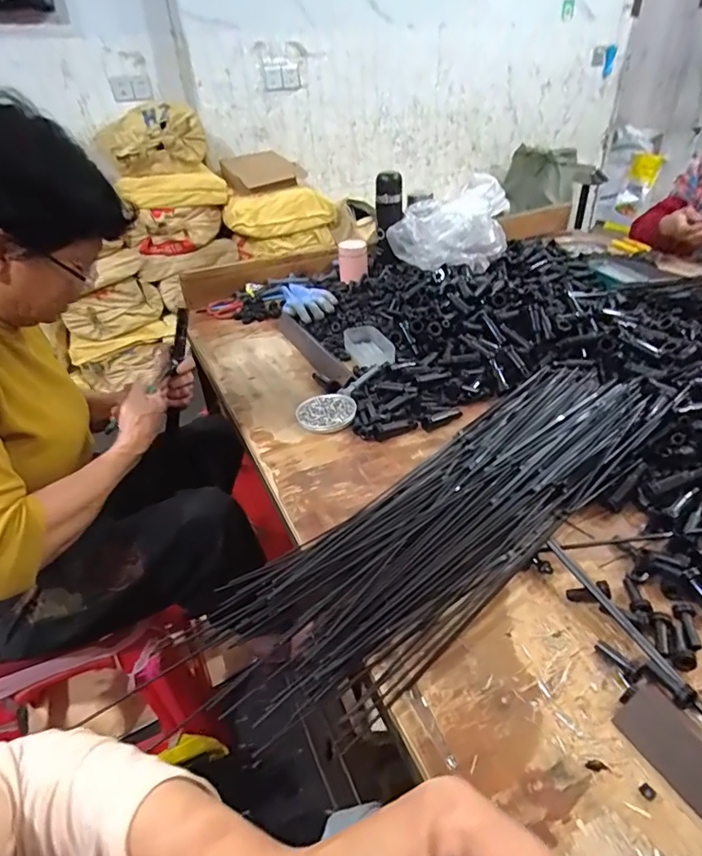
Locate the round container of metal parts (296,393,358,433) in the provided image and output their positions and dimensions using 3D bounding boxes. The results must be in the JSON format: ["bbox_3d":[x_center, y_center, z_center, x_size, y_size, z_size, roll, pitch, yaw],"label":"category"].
[{"bbox_3d":[-0.037,-0.026,0.762,0.087,0.013,0.091,-3,36,2],"label":"round container of metal parts"}]

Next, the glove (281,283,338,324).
[{"bbox_3d":[-0.107,-0.269,1.059,0.081,0.041,0.194,-28,42,-30],"label":"glove"}]

